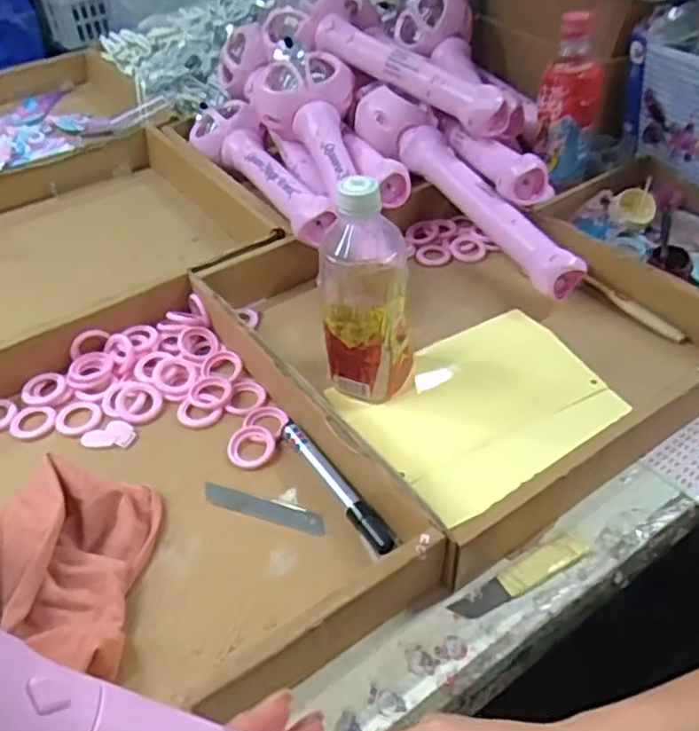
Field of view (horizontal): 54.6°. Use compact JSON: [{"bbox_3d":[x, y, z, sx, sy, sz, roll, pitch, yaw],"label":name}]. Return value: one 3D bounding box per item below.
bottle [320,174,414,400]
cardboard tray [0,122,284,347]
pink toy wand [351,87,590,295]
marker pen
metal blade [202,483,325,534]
[{"bbox_3d":[0.013,-0.054,0.528,0.068,0.180,0.053,-2,43,1],"label":"bottle"},{"bbox_3d":[-0.318,-0.140,0.738,0.373,0.048,0.366,-27,48,-24],"label":"cardboard tray"},{"bbox_3d":[0.119,-0.196,0.715,0.071,0.054,0.342,-26,61,-23],"label":"pink toy wand"},{"bbox_3d":[-0.012,0.086,0.500,0.016,0.016,0.135,-27,48,-24],"label":"marker pen"},{"bbox_3d":[-0.063,0.105,0.501,0.098,0.006,0.021,13,45,16],"label":"metal blade"}]

